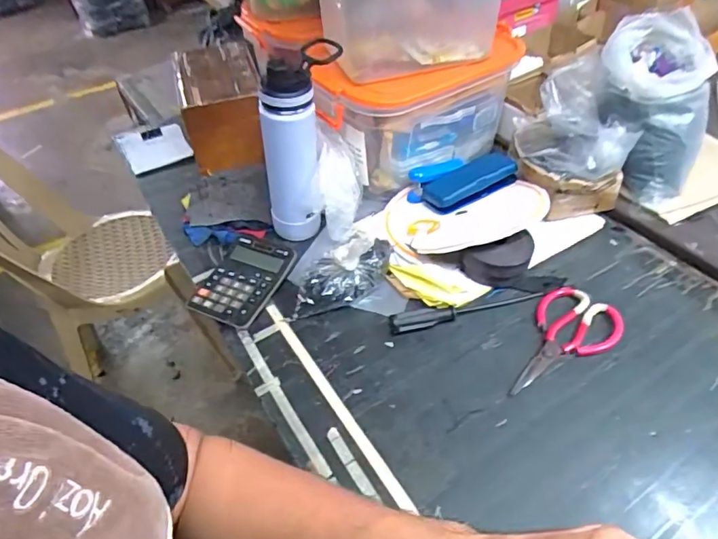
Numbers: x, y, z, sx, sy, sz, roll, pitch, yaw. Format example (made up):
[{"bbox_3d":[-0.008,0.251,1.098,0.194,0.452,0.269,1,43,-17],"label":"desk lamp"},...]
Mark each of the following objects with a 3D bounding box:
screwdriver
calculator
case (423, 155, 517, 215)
[{"bbox_3d":[0.143,0.050,0.662,0.209,0.023,0.023,-15,46,-7],"label":"screwdriver"},{"bbox_3d":[-0.168,0.014,0.719,0.108,0.018,0.145,18,51,22],"label":"calculator"},{"bbox_3d":[0.178,-0.135,0.785,0.145,0.035,0.071,-27,49,-19],"label":"case"}]

